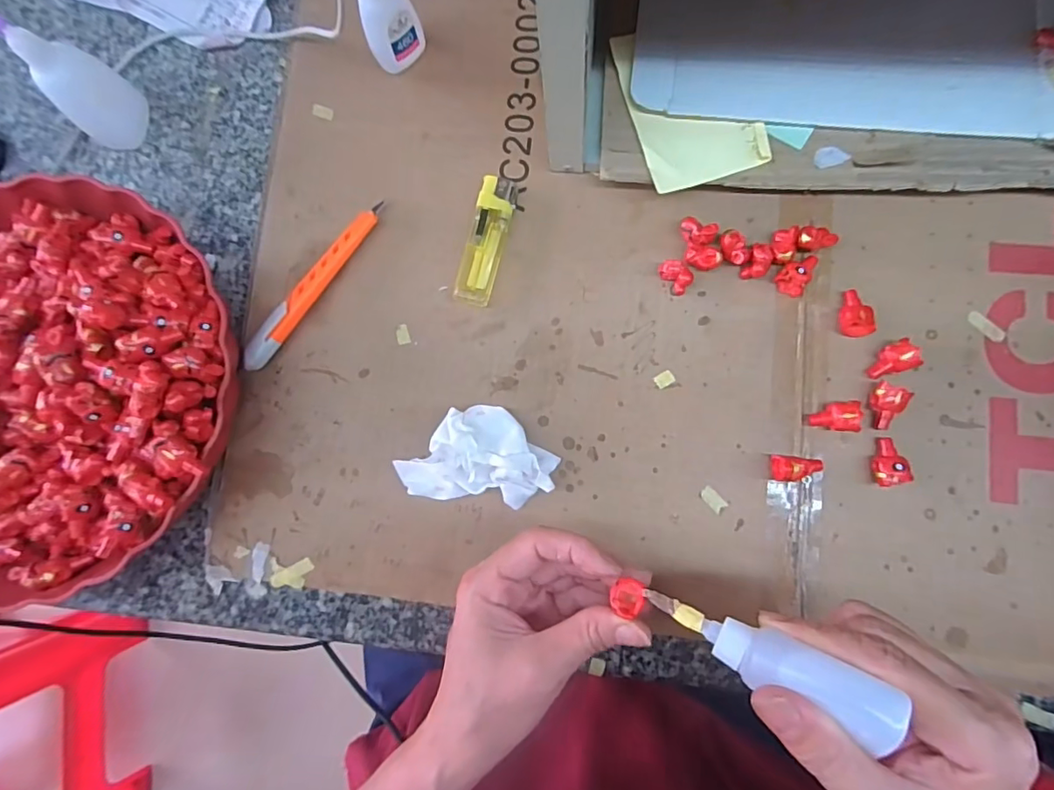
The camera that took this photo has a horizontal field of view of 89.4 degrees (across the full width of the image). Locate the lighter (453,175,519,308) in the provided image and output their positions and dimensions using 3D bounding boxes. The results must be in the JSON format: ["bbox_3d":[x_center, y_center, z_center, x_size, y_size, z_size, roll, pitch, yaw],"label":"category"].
[{"bbox_3d":[-0.025,-0.095,0.329,0.022,0.009,0.079,14,87,8],"label":"lighter"}]

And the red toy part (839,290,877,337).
[{"bbox_3d":[0.184,-0.046,0.301,0.016,0.012,0.027,-18,83,5],"label":"red toy part"}]

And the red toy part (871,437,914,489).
[{"bbox_3d":[0.197,0.036,0.289,0.015,0.014,0.026,-3,85,7],"label":"red toy part"}]

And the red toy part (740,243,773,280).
[{"bbox_3d":[0.134,-0.077,0.310,0.013,0.011,0.020,24,88,9],"label":"red toy part"}]

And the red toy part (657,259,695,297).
[{"bbox_3d":[0.087,-0.071,0.314,0.021,0.013,0.016,32,90,9],"label":"red toy part"}]

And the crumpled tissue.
[{"bbox_3d":[-0.028,0.034,0.306,0.086,0.027,0.055,7,86,8],"label":"crumpled tissue"}]

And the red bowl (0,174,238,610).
[{"bbox_3d":[-0.288,-0.009,0.318,0.233,0.074,0.235,-1,85,7],"label":"red bowl"}]

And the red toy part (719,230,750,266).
[{"bbox_3d":[0.121,-0.085,0.312,0.014,0.012,0.021,-19,83,5],"label":"red toy part"}]

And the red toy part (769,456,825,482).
[{"bbox_3d":[0.148,0.041,0.291,0.024,0.017,0.013,3,85,7],"label":"red toy part"}]

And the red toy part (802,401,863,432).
[{"bbox_3d":[0.168,0.012,0.293,0.025,0.015,0.016,1,85,7],"label":"red toy part"}]

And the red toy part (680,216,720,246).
[{"bbox_3d":[0.100,-0.095,0.315,0.021,0.011,0.016,27,89,9],"label":"red toy part"}]

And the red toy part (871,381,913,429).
[{"bbox_3d":[0.197,0.006,0.293,0.017,0.013,0.022,27,89,9],"label":"red toy part"}]

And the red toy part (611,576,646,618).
[{"bbox_3d":[0.046,0.090,0.238,0.013,0.008,0.015,11,86,8],"label":"red toy part"}]

